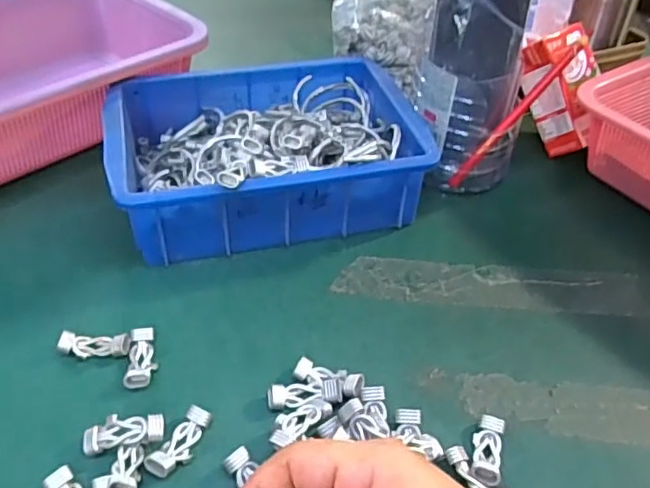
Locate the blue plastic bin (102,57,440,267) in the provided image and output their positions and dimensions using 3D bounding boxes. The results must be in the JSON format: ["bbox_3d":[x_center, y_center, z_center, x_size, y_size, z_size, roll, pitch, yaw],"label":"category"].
[{"bbox_3d":[-0.049,-0.078,0.506,0.243,0.078,0.178,-9,43,-13],"label":"blue plastic bin"}]

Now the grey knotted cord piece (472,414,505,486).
[{"bbox_3d":[0.094,0.119,0.343,0.016,0.012,0.045,12,43,10],"label":"grey knotted cord piece"}]

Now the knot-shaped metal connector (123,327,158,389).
[{"bbox_3d":[-0.118,0.073,0.385,0.018,0.009,0.044,-2,42,-5],"label":"knot-shaped metal connector"}]

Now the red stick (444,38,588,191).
[{"bbox_3d":[0.161,-0.110,0.507,0.011,0.156,0.012,24,25,-42],"label":"red stick"}]

